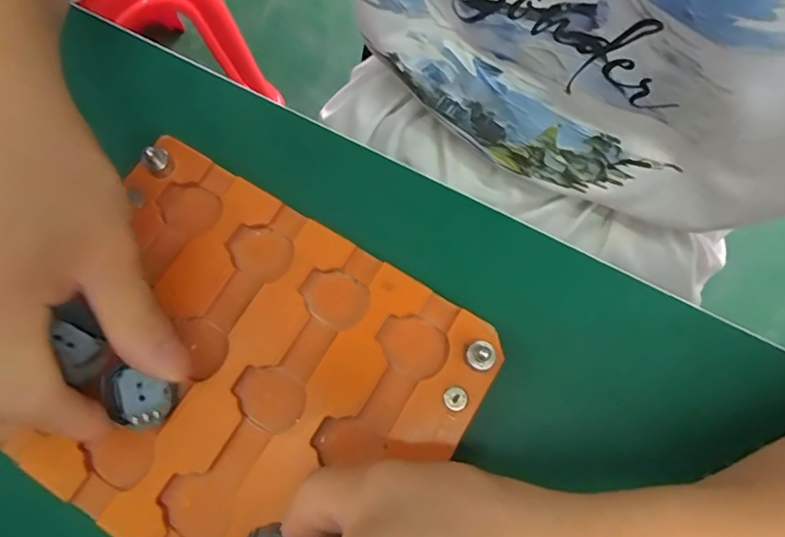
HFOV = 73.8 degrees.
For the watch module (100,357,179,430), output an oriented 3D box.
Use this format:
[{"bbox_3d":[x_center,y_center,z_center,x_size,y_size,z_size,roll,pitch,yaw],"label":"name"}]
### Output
[{"bbox_3d":[-0.105,0.053,0.215,0.029,0.008,0.021,20,76,6],"label":"watch module"}]

